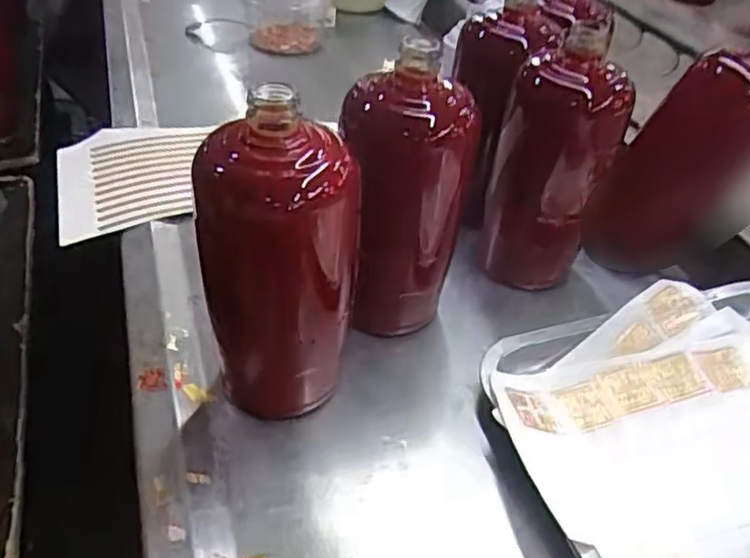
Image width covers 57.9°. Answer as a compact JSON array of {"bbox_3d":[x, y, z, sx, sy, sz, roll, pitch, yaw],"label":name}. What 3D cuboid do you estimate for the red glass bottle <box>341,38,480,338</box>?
[{"bbox_3d":[0.017,-0.049,0.425,0.077,0.172,0.067,9,40,7],"label":"red glass bottle"}]

